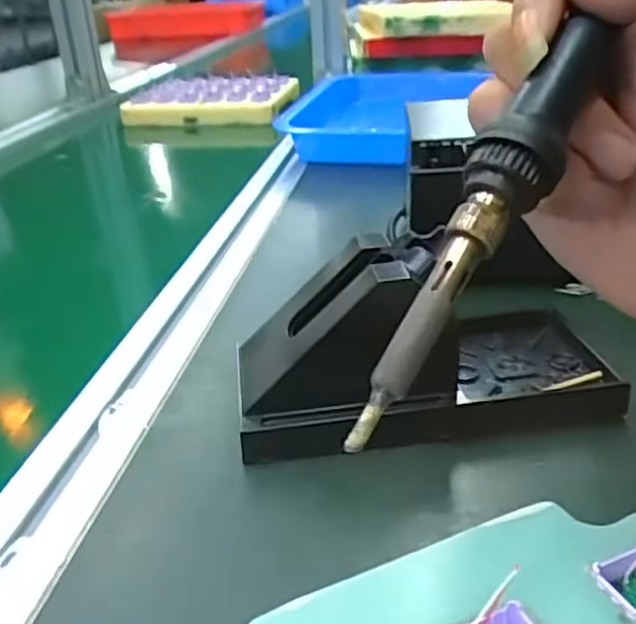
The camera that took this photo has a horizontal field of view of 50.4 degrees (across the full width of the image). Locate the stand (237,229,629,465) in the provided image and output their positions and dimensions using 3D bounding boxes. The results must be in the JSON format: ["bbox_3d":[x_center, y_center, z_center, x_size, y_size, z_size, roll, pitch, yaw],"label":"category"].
[{"bbox_3d":[0.044,0.010,0.286,0.159,0.073,0.069,-5,28,-6],"label":"stand"}]

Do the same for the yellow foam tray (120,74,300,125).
[{"bbox_3d":[-0.134,-0.282,0.887,0.194,0.037,0.154,5,29,12],"label":"yellow foam tray"}]

